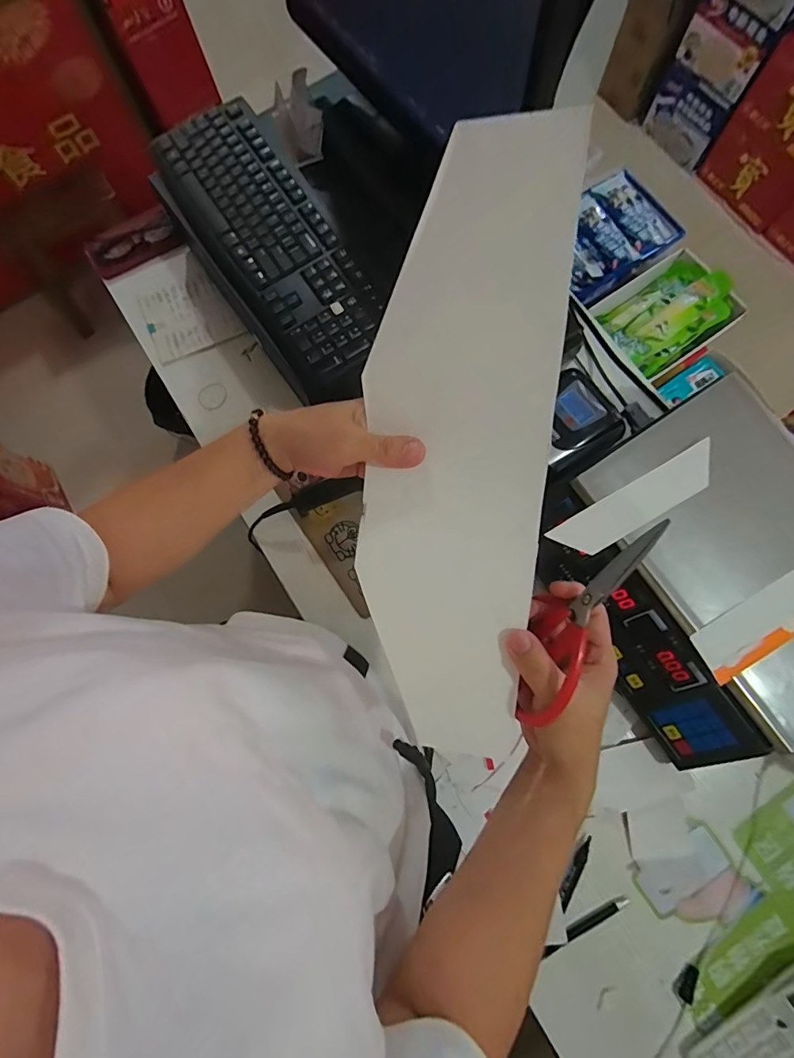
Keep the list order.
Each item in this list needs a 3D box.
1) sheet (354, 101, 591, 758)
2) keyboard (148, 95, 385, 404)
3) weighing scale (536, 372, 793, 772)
[{"bbox_3d":[0.036,-0.022,0.299,0.118,0.052,0.382,4,107,2],"label":"sheet"},{"bbox_3d":[-0.150,-0.362,0.572,0.153,0.023,0.452,-33,79,-6],"label":"keyboard"},{"bbox_3d":[0.351,0.048,0.506,0.297,0.110,0.339,-34,79,-6],"label":"weighing scale"}]

